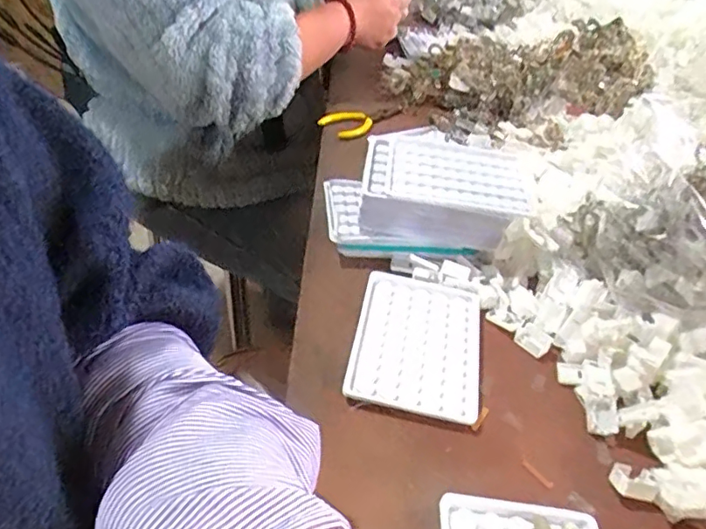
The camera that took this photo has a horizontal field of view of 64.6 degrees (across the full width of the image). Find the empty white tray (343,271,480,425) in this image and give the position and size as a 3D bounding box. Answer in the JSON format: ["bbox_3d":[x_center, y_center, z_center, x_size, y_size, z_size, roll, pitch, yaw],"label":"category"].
[{"bbox_3d":[0.050,0.058,0.434,0.095,0.007,0.130,10,40,4],"label":"empty white tray"}]

